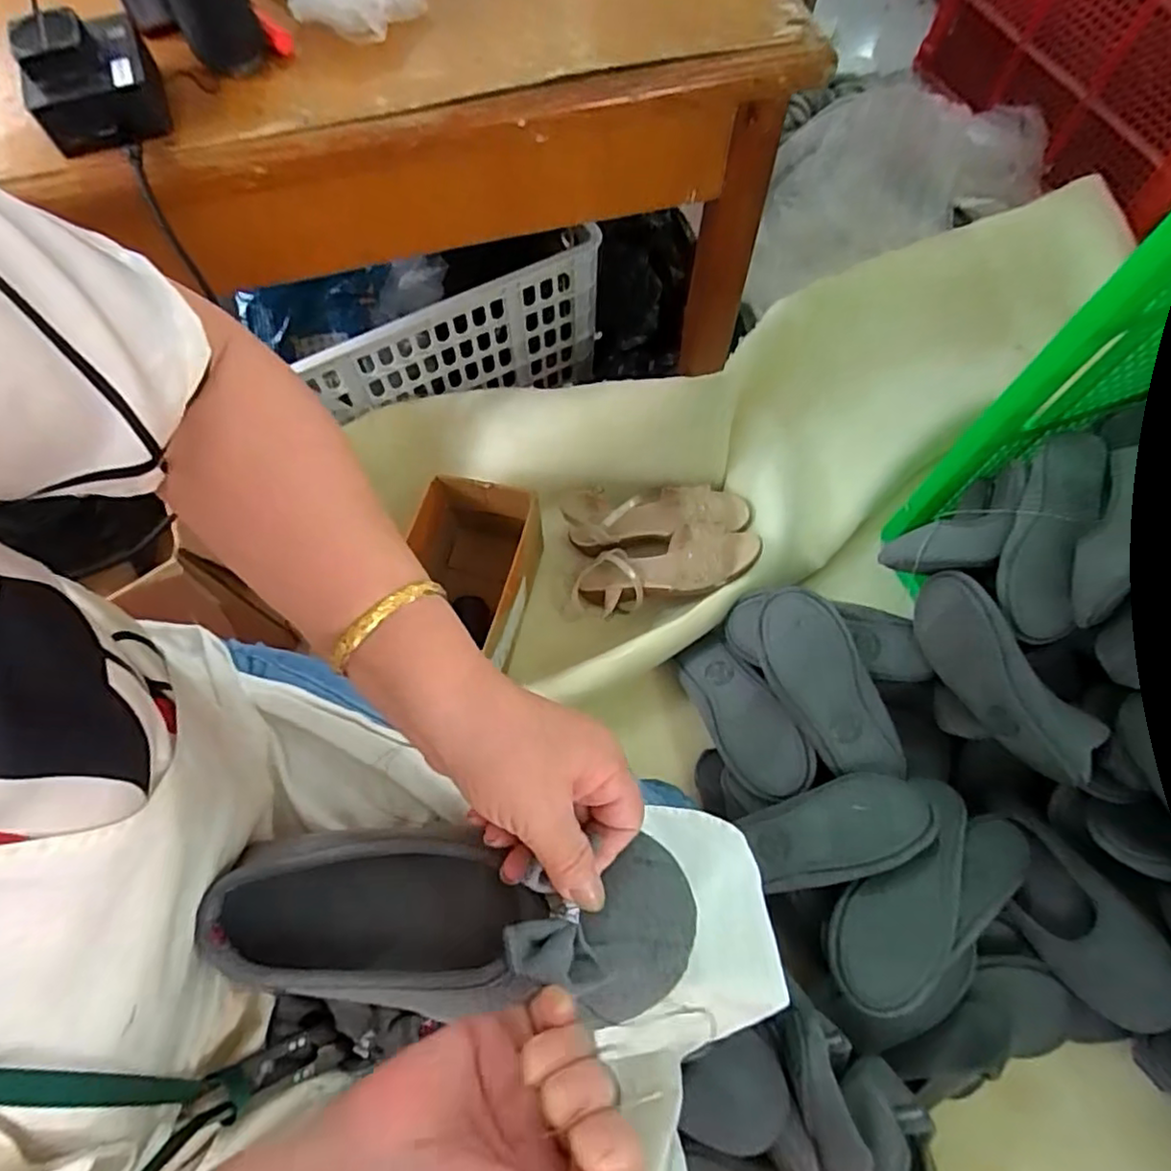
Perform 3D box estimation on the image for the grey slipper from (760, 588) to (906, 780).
[{"bbox_3d":[0.262,0.110,0.728,0.102,0.038,0.219,-24,84,35],"label":"grey slipper"}]

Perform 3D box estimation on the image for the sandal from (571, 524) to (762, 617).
[{"bbox_3d":[0.102,-0.022,0.862,0.252,0.048,0.090,-14,66,19],"label":"sandal"}]

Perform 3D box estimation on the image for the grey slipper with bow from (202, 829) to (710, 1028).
[{"bbox_3d":[-0.064,0.158,0.306,0.221,0.058,0.076,0,68,6],"label":"grey slipper with bow"}]

